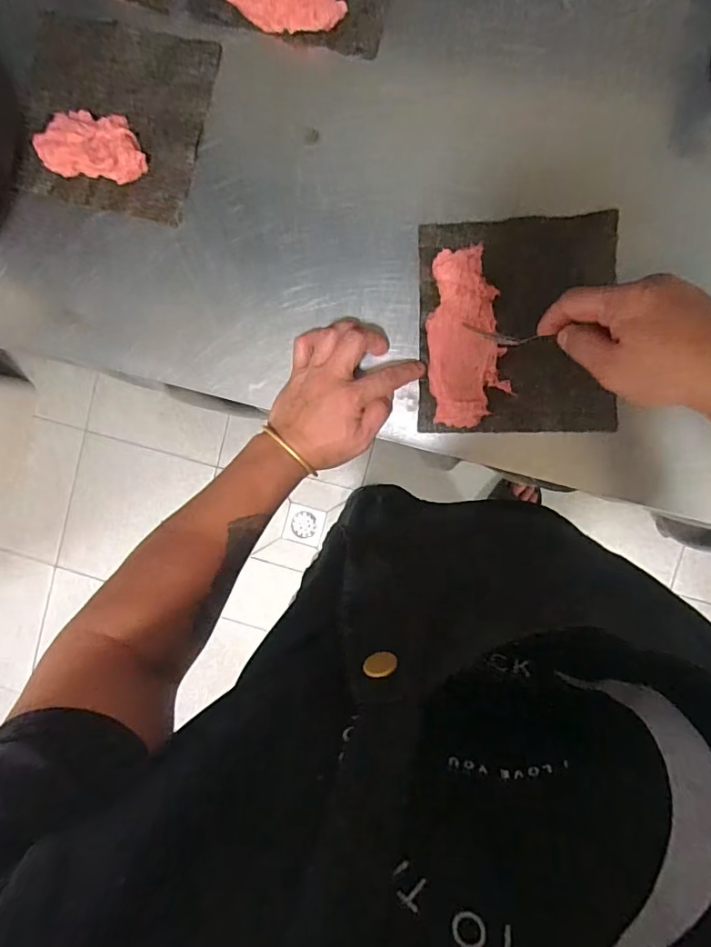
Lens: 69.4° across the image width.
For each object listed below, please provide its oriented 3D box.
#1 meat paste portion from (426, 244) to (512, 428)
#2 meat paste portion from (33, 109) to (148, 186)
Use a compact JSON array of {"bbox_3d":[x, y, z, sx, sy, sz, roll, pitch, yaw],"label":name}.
[{"bbox_3d":[0.103,-0.129,0.487,0.070,0.019,0.161,-8,91,8],"label":"meat paste portion"},{"bbox_3d":[-0.267,-0.333,0.520,0.108,0.024,0.063,10,93,7],"label":"meat paste portion"}]

